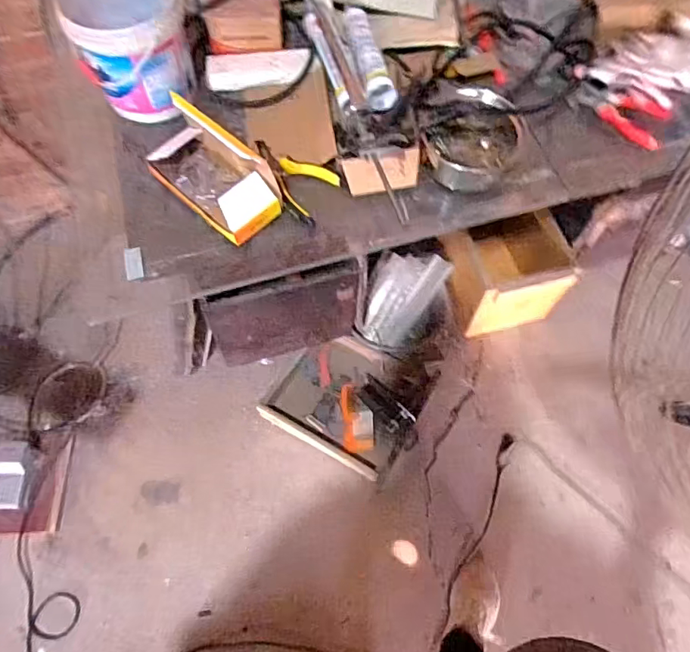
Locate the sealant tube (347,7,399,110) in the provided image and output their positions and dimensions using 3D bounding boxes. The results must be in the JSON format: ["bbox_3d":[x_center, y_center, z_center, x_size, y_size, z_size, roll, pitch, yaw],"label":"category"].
[{"bbox_3d":[0.043,-0.476,0.862,0.054,0.054,0.270,-9,65,-5],"label":"sealant tube"}]

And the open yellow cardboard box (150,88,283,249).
[{"bbox_3d":[-0.200,-0.228,0.740,0.206,0.126,0.110,42,71,17],"label":"open yellow cardboard box"}]

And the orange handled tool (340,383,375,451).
[{"bbox_3d":[0.036,0.258,1.423,0.085,0.020,0.190,-4,69,1],"label":"orange handled tool"}]

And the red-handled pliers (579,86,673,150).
[{"bbox_3d":[0.478,-0.367,0.865,0.153,0.025,0.085,35,69,15],"label":"red-handled pliers"}]

